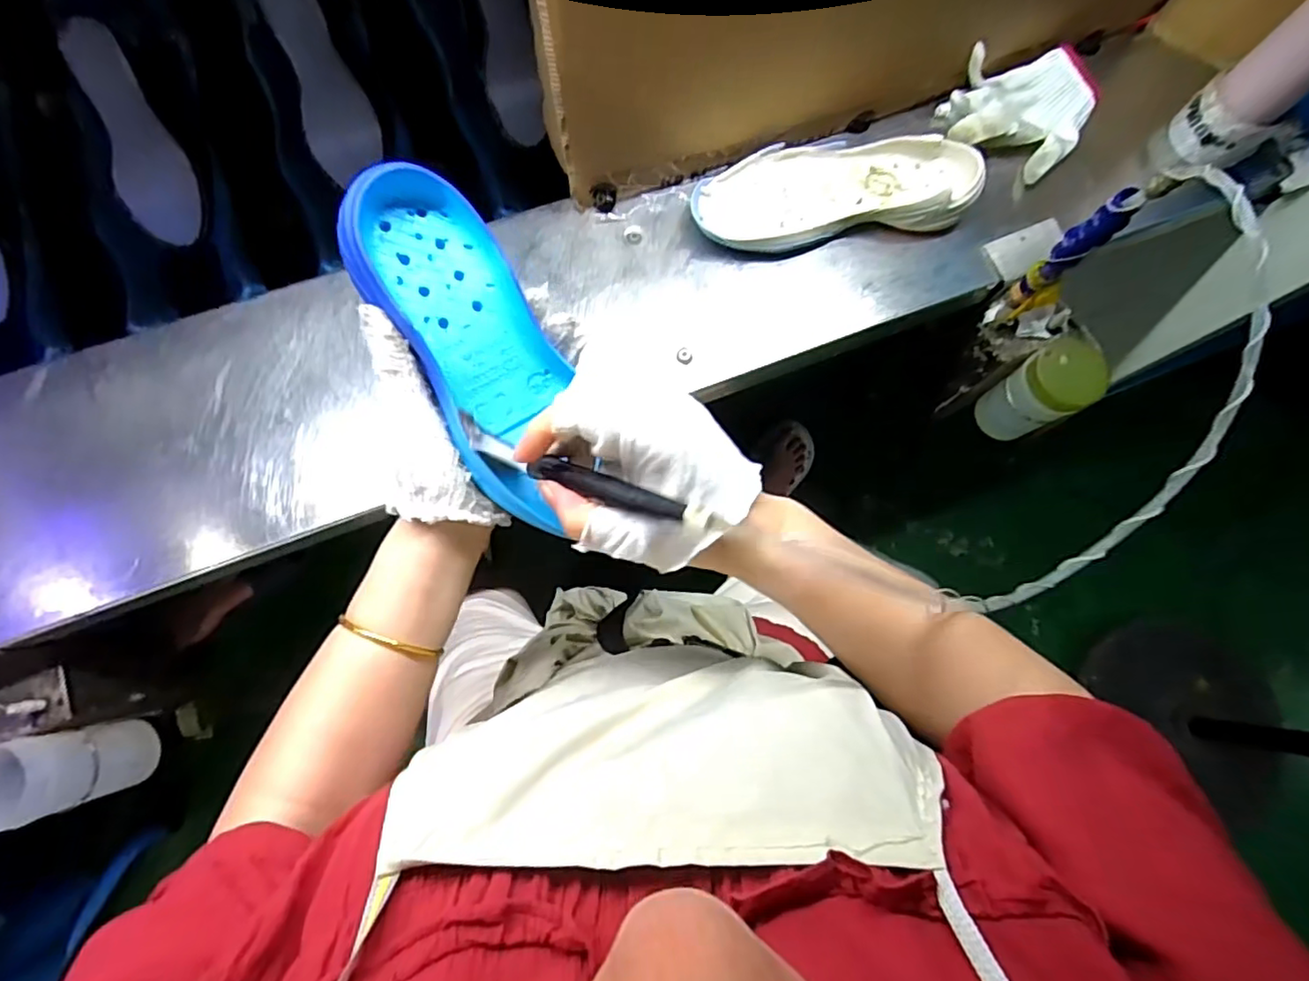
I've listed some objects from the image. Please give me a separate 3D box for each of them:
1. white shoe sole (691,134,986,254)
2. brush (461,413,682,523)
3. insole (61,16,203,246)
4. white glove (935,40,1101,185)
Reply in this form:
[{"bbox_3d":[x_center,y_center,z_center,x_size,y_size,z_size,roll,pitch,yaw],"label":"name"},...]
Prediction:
[{"bbox_3d":[0.174,-0.296,0.602,0.272,0.045,0.102,-6,76,-8],"label":"white shoe sole"},{"bbox_3d":[-0.050,-0.012,0.307,0.141,0.011,0.017,20,75,29],"label":"brush"},{"bbox_3d":[-0.524,-0.358,0.621,0.061,0.026,0.202,-16,109,-4],"label":"insole"},{"bbox_3d":[0.380,-0.402,0.633,0.139,0.046,0.173,34,74,4],"label":"white glove"}]

